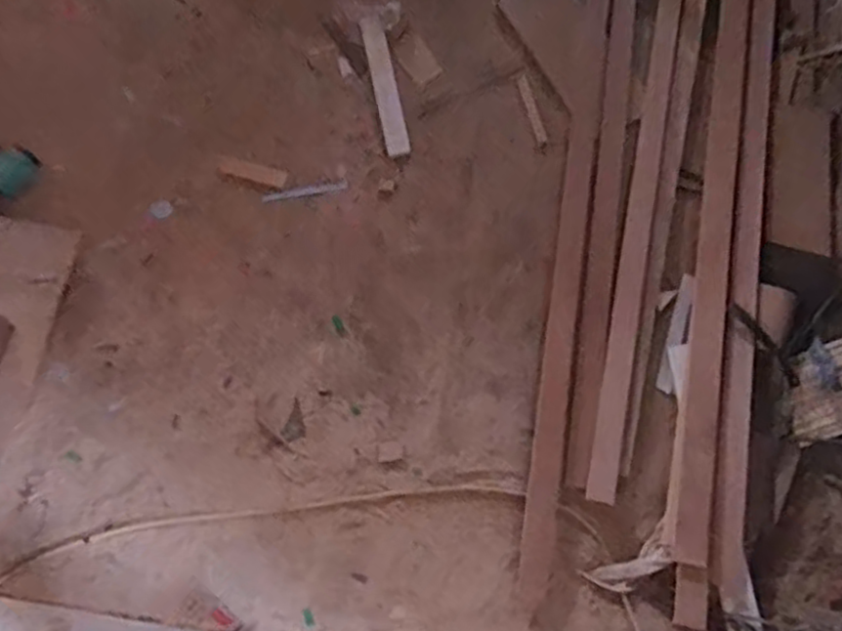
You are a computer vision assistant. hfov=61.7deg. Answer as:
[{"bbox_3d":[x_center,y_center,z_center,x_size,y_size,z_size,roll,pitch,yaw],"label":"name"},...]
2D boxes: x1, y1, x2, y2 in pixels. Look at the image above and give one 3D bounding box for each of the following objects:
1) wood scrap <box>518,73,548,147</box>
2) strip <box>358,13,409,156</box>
[{"bbox_3d":[0.262,-0.482,1.650,0.028,0.009,0.193,-11,72,-5],"label":"wood scrap"},{"bbox_3d":[-0.088,-0.547,1.663,0.054,0.023,0.375,-10,77,-10],"label":"strip"}]

